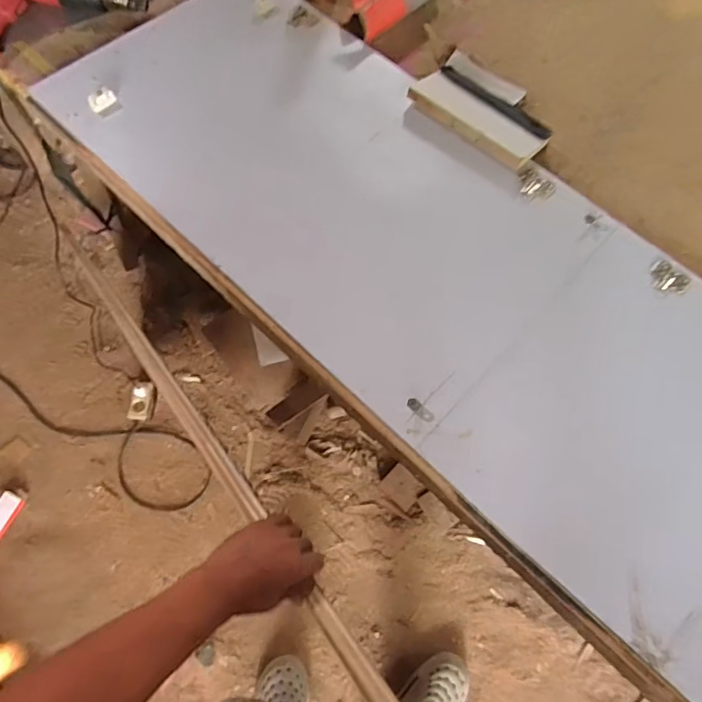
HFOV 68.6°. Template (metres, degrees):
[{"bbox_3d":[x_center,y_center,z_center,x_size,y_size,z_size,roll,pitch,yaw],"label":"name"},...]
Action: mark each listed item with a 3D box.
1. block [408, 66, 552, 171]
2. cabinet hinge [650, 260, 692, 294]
[{"bbox_3d":[0.201,-0.370,0.802,0.213,0.019,0.103,40,72,11],"label":"block"},{"bbox_3d":[0.441,-0.102,0.714,0.043,0.009,0.055,-33,74,-15],"label":"cabinet hinge"}]

